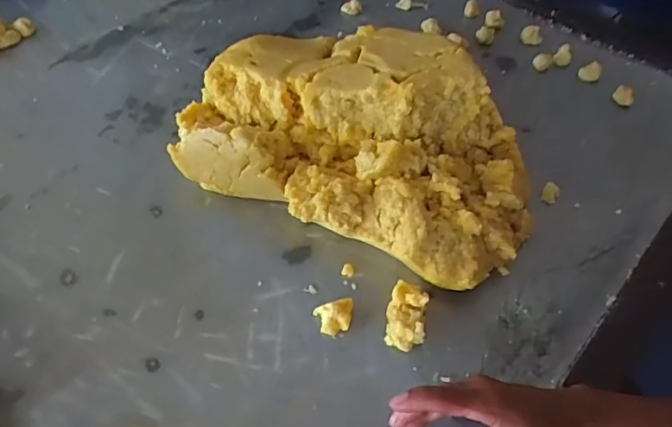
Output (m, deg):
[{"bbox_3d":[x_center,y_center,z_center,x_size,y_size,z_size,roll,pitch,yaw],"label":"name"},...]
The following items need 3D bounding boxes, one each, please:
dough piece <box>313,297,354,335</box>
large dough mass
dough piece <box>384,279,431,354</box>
[{"bbox_3d":[0.001,0.087,0.450,0.032,0.018,0.025,-14,55,-10],"label":"dough piece"},{"bbox_3d":[0.028,-0.082,0.514,0.336,0.114,0.204,23,57,16],"label":"large dough mass"},{"bbox_3d":[0.060,0.085,0.445,0.031,0.023,0.055,9,54,7],"label":"dough piece"}]

